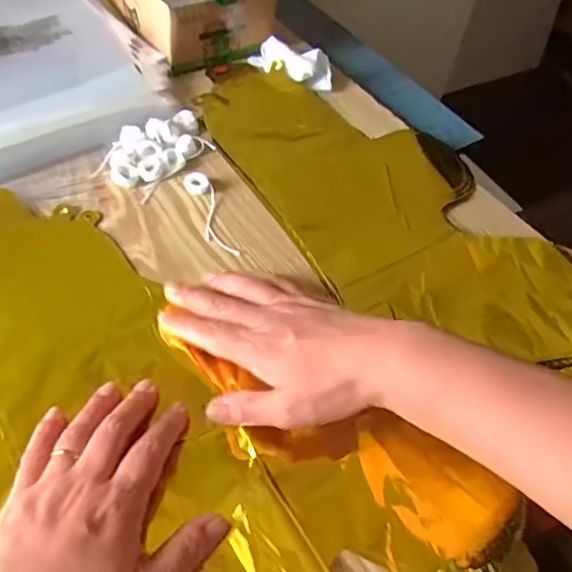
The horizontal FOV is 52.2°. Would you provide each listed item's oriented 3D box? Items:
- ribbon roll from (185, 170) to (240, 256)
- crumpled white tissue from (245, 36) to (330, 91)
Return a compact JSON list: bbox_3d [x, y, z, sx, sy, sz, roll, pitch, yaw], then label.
[{"bbox_3d":[-0.062,-0.061,0.479,0.021,0.006,0.095,-14,57,-16],"label":"ribbon roll"},{"bbox_3d":[0.007,-0.233,0.601,0.088,0.022,0.040,25,55,13],"label":"crumpled white tissue"}]

